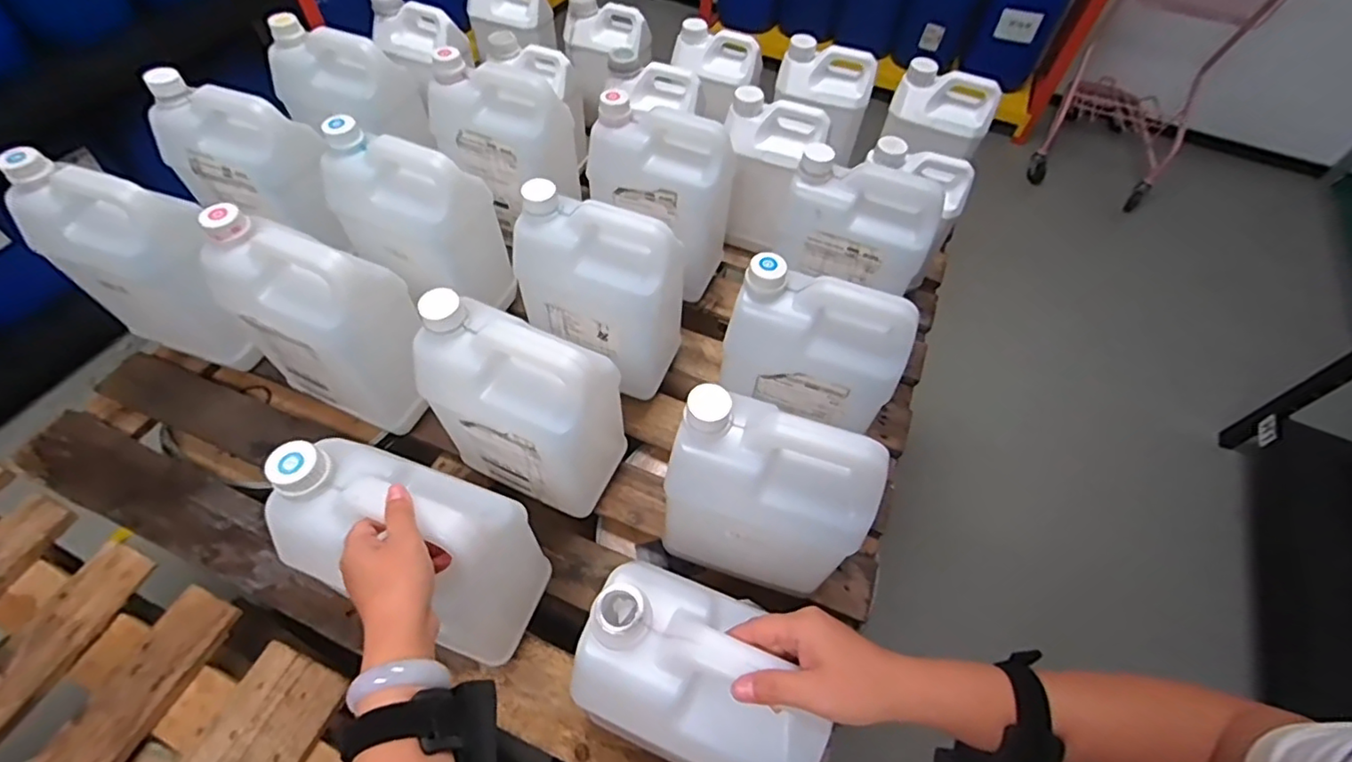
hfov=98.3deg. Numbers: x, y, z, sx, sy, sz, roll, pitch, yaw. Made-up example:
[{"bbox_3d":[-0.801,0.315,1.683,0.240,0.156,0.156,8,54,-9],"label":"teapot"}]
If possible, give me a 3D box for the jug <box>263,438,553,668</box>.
[{"bbox_3d":[-0.245,0.163,0.566,0.184,0.261,0.112,18,57,9],"label":"jug"}]

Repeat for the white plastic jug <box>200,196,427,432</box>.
[{"bbox_3d":[-0.419,-0.066,0.706,0.193,0.255,0.109,18,57,10],"label":"white plastic jug"}]

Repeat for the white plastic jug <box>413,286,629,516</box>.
[{"bbox_3d":[-0.169,0.033,0.656,0.186,0.259,0.118,18,57,10],"label":"white plastic jug"}]

